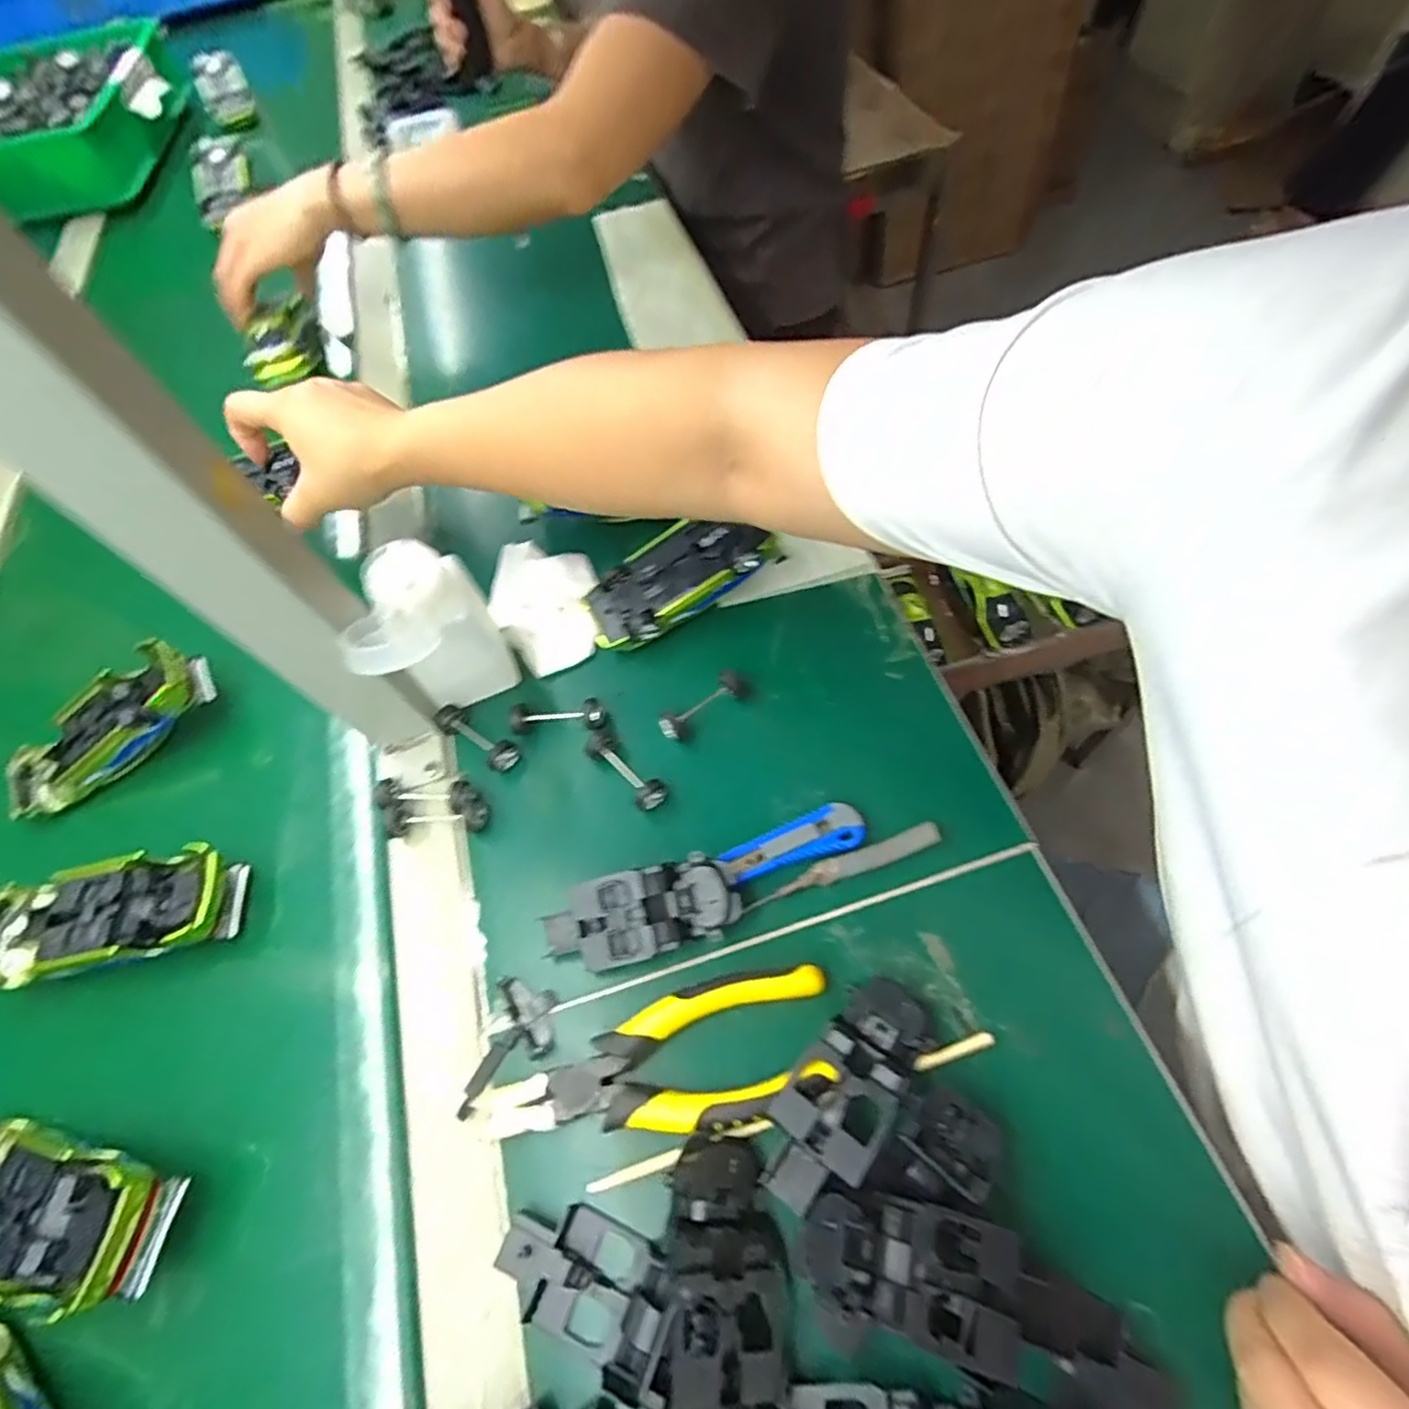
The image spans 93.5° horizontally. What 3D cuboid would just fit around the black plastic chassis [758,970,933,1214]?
[{"bbox_3d":[0.062,0.170,0.294,0.040,0.026,0.099,35,69,21],"label":"black plastic chassis"}]

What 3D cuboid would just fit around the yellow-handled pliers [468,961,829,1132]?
[{"bbox_3d":[-0.023,0.167,0.311,0.163,0.025,0.060,-9,60,0],"label":"yellow-handled pliers"}]

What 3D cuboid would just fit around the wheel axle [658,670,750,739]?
[{"bbox_3d":[0.000,-0.001,0.406,0.065,0.021,0.016,-36,64,-15],"label":"wheel axle"}]

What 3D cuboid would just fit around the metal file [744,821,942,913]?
[{"bbox_3d":[0.074,0.085,0.348,0.107,0.006,0.012,-20,61,-6],"label":"metal file"}]

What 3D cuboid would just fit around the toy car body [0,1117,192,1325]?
[{"bbox_3d":[-0.304,0.228,0.301,0.130,0.030,0.056,-1,62,17],"label":"toy car body"}]

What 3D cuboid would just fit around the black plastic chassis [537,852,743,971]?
[{"bbox_3d":[-0.033,0.108,0.342,0.098,0.030,0.042,-15,61,-4],"label":"black plastic chassis"}]

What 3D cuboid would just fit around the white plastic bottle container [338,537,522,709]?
[{"bbox_3d":[-0.152,-0.035,0.380,0.066,0.108,0.083,-27,62,-11],"label":"white plastic bottle container"}]

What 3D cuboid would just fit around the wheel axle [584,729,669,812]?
[{"bbox_3d":[-0.046,0.038,0.388,0.020,0.018,0.056,-41,65,-17],"label":"wheel axle"}]

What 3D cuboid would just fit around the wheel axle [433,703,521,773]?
[{"bbox_3d":[-0.141,0.020,0.407,0.058,0.015,0.020,31,68,20],"label":"wheel axle"}]

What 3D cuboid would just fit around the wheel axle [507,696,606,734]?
[{"bbox_3d":[-0.091,0.008,0.411,0.057,0.013,0.019,-3,60,3],"label":"wheel axle"}]

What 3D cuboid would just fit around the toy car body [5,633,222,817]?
[{"bbox_3d":[-0.383,0.014,0.425,0.141,0.031,0.061,-37,67,0],"label":"toy car body"}]

